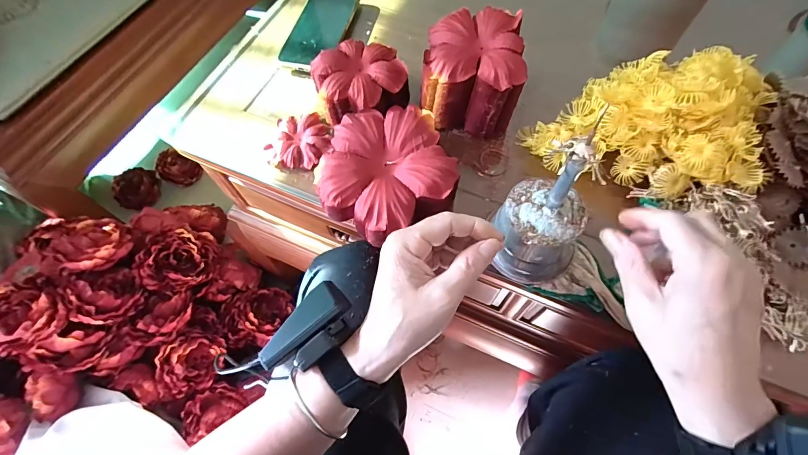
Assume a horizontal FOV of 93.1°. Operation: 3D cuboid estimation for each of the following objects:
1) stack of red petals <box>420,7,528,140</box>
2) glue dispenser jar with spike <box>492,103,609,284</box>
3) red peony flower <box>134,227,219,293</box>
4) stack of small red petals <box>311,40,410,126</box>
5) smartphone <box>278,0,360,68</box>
[{"bbox_3d":[0.076,-0.172,0.431,0.106,0.080,0.109,6,65,5],"label":"stack of red petals"},{"bbox_3d":[0.121,-0.012,0.311,0.074,0.155,0.069,-1,64,2],"label":"glue dispenser jar with spike"},{"bbox_3d":[-0.411,0.057,0.698,0.125,0.070,0.110,10,86,-33],"label":"red peony flower"},{"bbox_3d":[-0.050,-0.166,0.446,0.110,0.055,0.089,-1,64,2],"label":"stack of small red petals"},{"bbox_3d":[-0.113,-0.277,0.528,0.072,0.012,0.147,11,65,7],"label":"smartphone"}]

